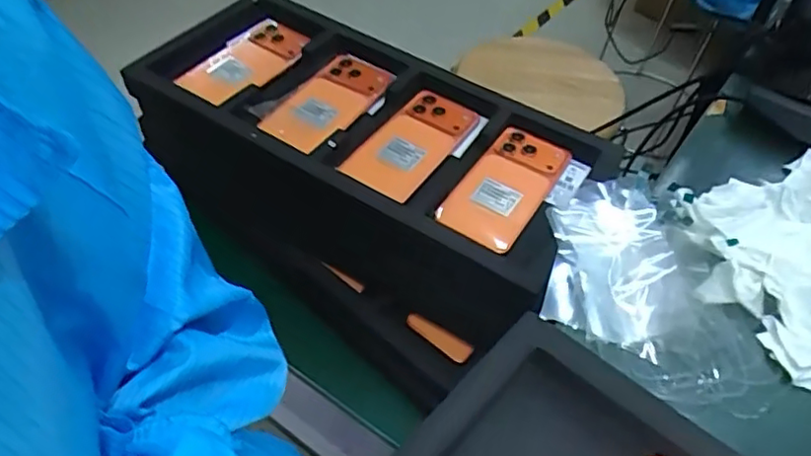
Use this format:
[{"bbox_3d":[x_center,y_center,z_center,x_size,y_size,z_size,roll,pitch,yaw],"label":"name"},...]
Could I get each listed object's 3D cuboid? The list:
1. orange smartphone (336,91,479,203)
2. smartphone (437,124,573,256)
[{"bbox_3d":[0.005,-0.089,0.641,0.076,0.015,0.158,27,54,18],"label":"orange smartphone"},{"bbox_3d":[0.097,-0.042,0.612,0.077,0.019,0.158,26,53,21],"label":"smartphone"}]

